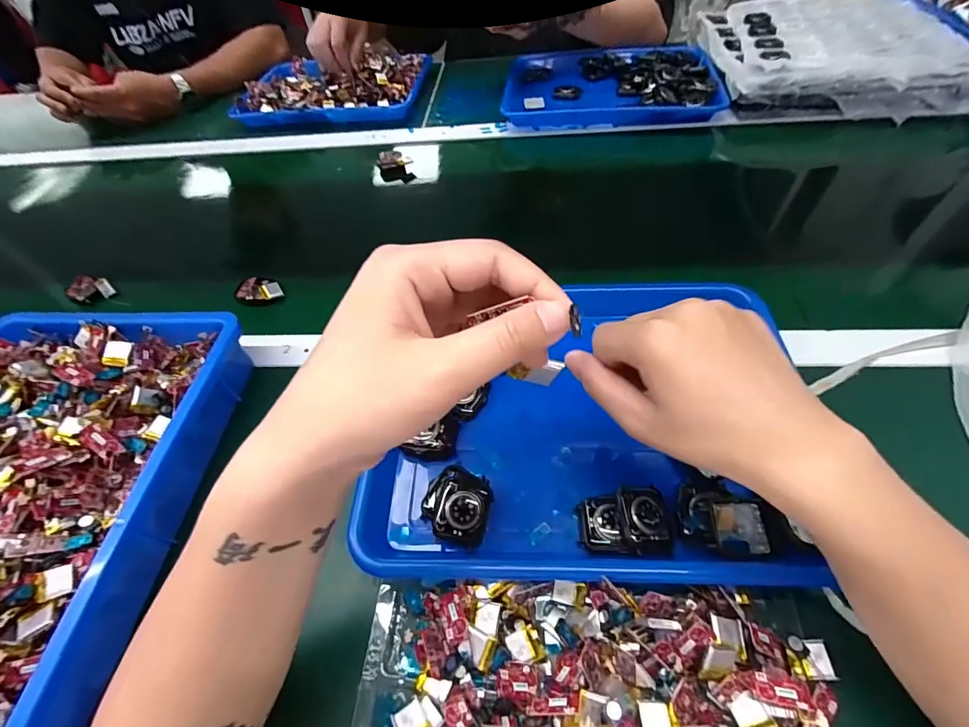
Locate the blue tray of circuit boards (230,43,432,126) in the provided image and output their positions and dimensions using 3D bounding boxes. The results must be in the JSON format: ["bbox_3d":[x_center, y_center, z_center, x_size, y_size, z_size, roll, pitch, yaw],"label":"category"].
[{"bbox_3d":[-0.273,-0.520,0.783,0.331,0.050,0.244,0,54,5],"label":"blue tray of circuit boards"}]

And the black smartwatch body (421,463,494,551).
[{"bbox_3d":[-0.019,0.099,0.298,0.047,0.016,0.051,13,56,14],"label":"black smartwatch body"}]

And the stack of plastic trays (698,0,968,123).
[{"bbox_3d":[0.506,-0.488,0.650,0.301,0.047,0.345,0,54,6],"label":"stack of plastic trays"}]

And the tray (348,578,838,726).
[{"bbox_3d":[0.056,0.191,0.236,0.259,0.040,0.121,-1,54,5],"label":"tray"}]

